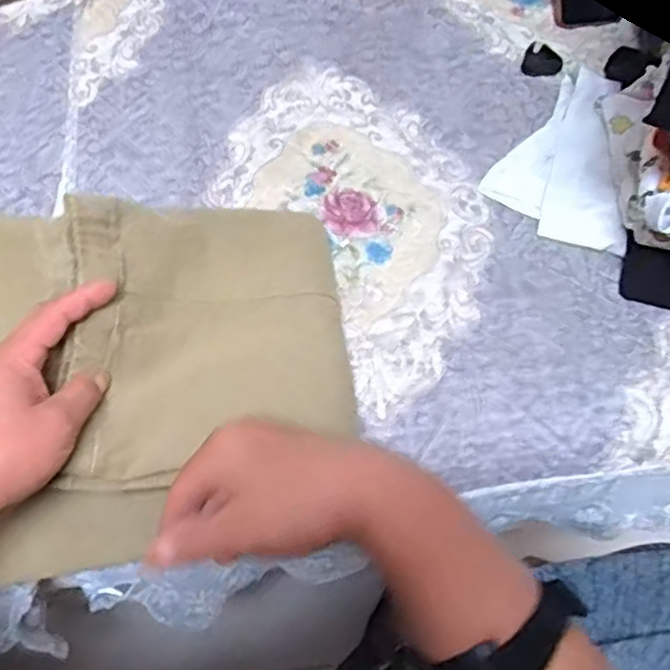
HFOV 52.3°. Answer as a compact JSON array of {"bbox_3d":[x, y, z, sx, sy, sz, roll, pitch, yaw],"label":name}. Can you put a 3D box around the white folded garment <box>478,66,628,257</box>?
[{"bbox_3d":[0.209,-0.161,0.599,0.119,0.035,0.177,20,61,10],"label":"white folded garment"}]

